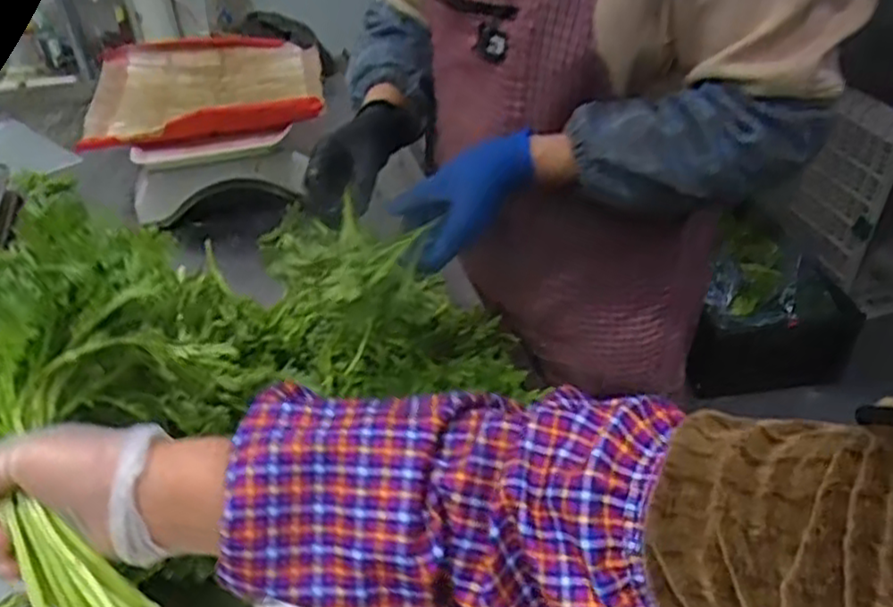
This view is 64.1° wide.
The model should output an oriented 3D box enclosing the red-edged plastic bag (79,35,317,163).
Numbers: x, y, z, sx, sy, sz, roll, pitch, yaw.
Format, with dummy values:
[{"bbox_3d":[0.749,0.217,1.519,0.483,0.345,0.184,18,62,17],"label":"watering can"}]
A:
[{"bbox_3d":[-0.369,-0.335,1.103,0.339,0.056,0.377,-8,37,-10],"label":"red-edged plastic bag"}]

